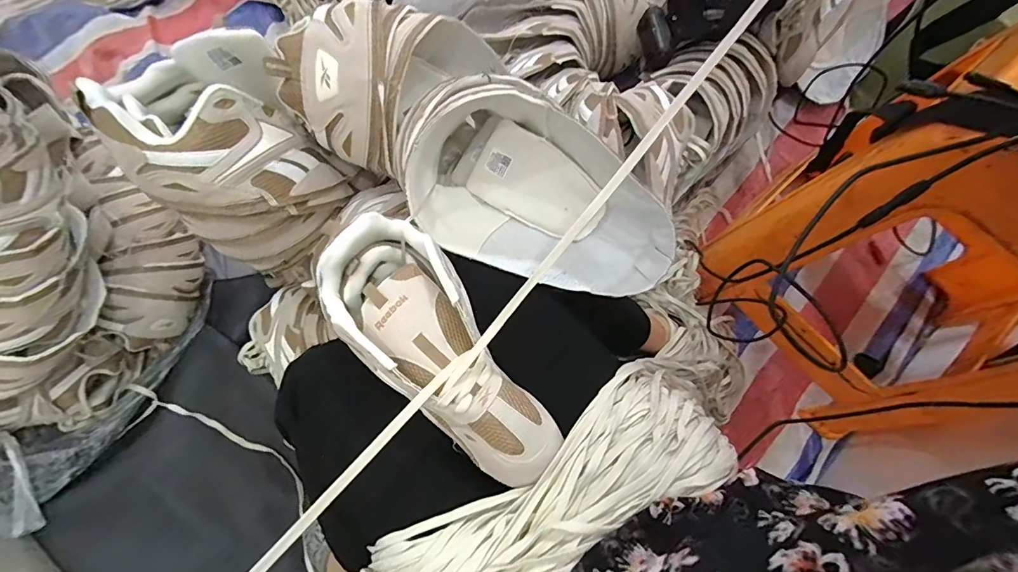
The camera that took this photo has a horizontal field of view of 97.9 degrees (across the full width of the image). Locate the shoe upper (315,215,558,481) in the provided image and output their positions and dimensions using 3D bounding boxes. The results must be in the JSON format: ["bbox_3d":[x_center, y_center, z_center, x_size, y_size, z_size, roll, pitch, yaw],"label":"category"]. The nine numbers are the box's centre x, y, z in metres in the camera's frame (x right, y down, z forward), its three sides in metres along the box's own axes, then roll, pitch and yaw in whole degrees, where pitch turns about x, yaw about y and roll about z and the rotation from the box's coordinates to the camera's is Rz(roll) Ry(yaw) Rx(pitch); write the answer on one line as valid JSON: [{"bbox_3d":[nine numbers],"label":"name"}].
[{"bbox_3d":[-0.060,0.057,0.390,0.101,0.075,0.261,-38,84,-12],"label":"shoe upper"}]

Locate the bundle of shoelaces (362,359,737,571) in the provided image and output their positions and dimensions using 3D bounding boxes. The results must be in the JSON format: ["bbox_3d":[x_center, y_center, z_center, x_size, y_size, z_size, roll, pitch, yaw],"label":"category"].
[{"bbox_3d":[0.042,0.197,0.377,0.344,0.051,0.128,-32,77,-11],"label":"bundle of shoelaces"}]

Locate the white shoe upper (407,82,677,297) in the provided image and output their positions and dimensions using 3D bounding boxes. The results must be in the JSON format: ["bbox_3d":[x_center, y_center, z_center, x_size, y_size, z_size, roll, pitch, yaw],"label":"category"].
[{"bbox_3d":[0.032,-0.089,0.442,0.278,0.138,0.158,30,74,7],"label":"white shoe upper"}]

